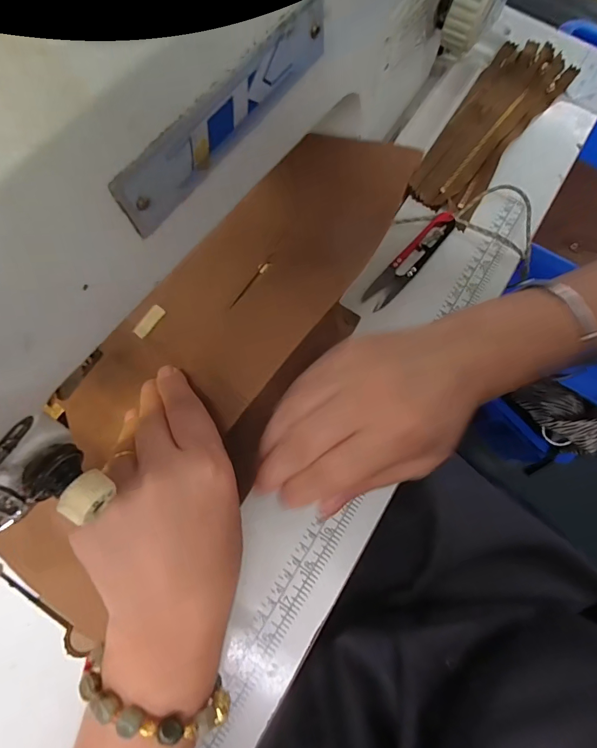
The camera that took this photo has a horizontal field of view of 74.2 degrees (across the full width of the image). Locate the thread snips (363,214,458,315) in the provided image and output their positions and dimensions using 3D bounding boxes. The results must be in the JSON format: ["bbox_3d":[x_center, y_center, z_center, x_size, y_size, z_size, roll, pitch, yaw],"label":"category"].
[{"bbox_3d":[0.094,-0.095,0.325,0.021,0.008,0.102,42,77,9],"label":"thread snips"}]

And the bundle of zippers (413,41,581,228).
[{"bbox_3d":[0.175,-0.228,0.359,0.068,0.019,0.205,35,76,7],"label":"bundle of zippers"}]

